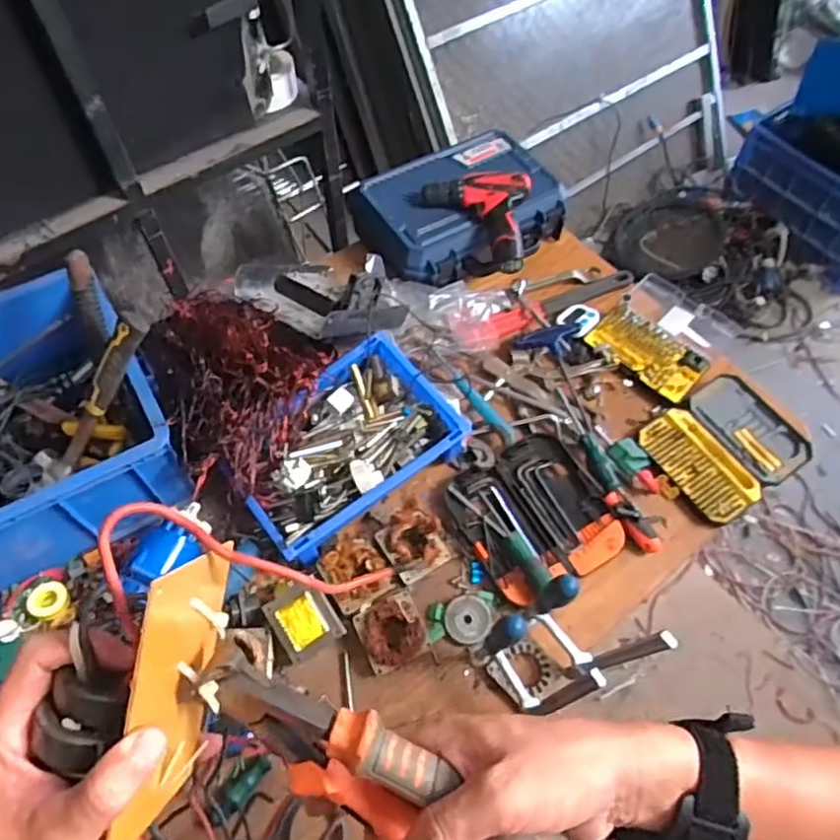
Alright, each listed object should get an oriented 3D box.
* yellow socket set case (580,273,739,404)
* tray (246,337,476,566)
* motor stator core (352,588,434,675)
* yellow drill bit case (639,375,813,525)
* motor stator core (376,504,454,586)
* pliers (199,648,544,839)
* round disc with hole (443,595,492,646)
[{"bbox_3d":[0.420,-0.154,1.075,0.187,0.034,0.224,37,65,20],"label":"yellow socket set case"},{"bbox_3d":[-0.111,0.038,0.908,0.320,0.086,0.209,-34,65,-20],"label":"tray"},{"bbox_3d":[-0.036,0.274,0.807,0.080,0.040,0.085,-19,60,-12],"label":"motor stator core"},{"bbox_3d":[0.479,0.038,0.981,0.225,0.033,0.183,-31,64,-19],"label":"yellow drill bit case"},{"bbox_3d":[-0.008,0.169,0.866,0.088,0.048,0.087,-29,63,-18],"label":"motor stator core"},{"bbox_3d":[-0.015,0.176,0.297,0.200,0.037,0.043,37,62,-6],"label":"pliers"},{"bbox_3d":[0.064,0.265,0.836,0.062,0.011,0.066,0,58,-1],"label":"round disc with hole"}]

